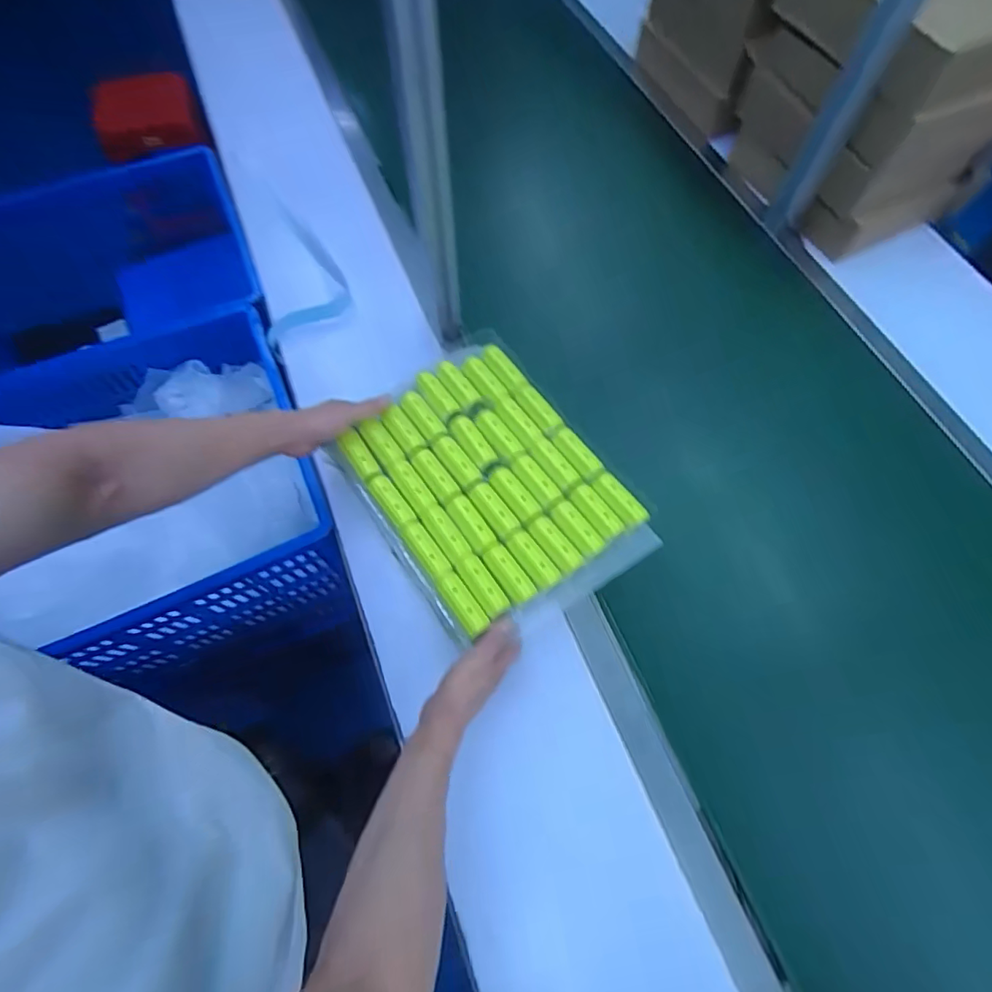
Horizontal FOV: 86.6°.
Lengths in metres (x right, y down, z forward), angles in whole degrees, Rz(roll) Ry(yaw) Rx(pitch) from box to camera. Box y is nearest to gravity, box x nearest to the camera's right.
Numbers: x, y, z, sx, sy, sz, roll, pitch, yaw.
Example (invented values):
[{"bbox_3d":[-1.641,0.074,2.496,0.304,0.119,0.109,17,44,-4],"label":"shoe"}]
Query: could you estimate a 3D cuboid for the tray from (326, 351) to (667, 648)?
[{"bbox_3d":[-0.012,-0.016,0.655,0.265,0.045,0.350,-32,73,-12],"label":"tray"}]

